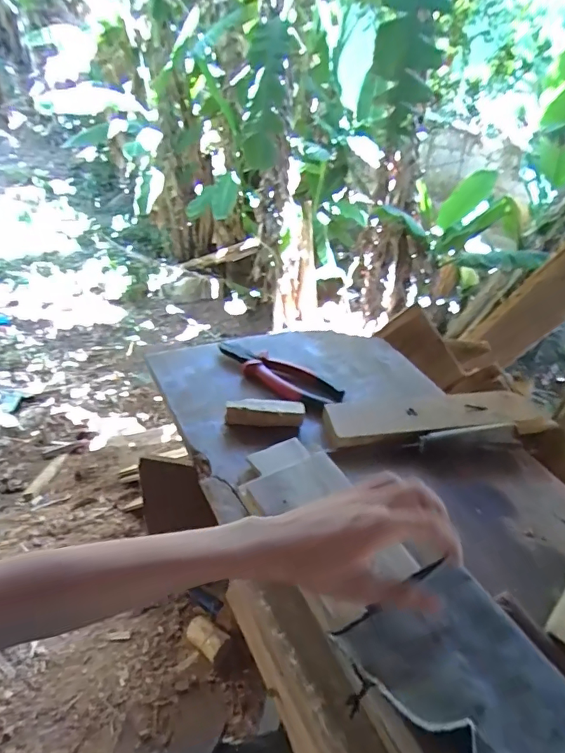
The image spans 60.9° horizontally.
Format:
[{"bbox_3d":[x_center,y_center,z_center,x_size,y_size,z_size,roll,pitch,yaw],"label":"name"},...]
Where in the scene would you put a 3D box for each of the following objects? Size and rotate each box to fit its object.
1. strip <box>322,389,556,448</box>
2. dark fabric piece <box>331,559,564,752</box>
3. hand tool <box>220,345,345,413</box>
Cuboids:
[{"bbox_3d":[0.192,0.048,0.591,0.284,0.020,0.075,-3,36,-10],"label":"strip"},{"bbox_3d":[0.139,0.218,0.295,0.111,0.022,0.200,-17,45,-27],"label":"dark fabric piece"},{"bbox_3d":[-0.009,-0.003,0.631,0.175,0.024,0.068,31,44,25],"label":"hand tool"}]

